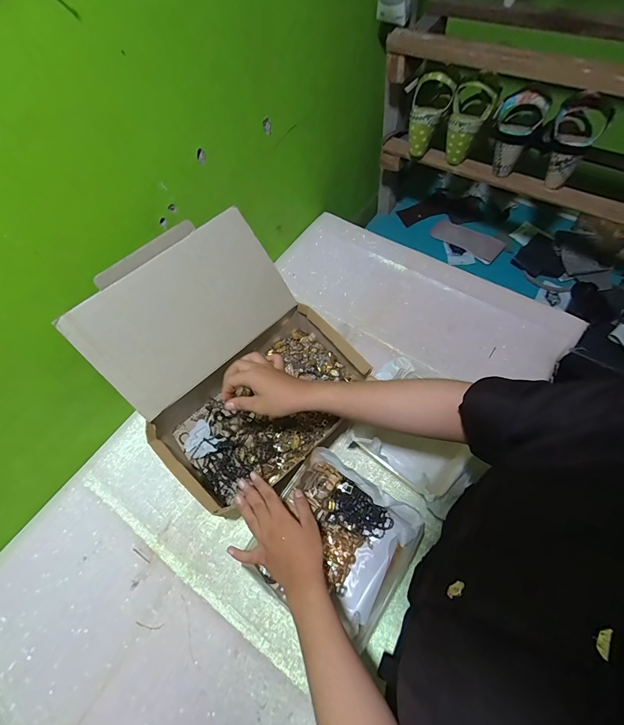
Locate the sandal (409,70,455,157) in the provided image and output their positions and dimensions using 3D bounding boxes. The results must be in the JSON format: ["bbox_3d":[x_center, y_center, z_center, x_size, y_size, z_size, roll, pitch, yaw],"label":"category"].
[{"bbox_3d":[0.240,-0.505,0.724,0.076,0.140,0.069,12,63,12],"label":"sandal"}]

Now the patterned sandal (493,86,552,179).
[{"bbox_3d":[0.386,-0.443,0.674,0.084,0.137,0.099,24,66,18],"label":"patterned sandal"}]

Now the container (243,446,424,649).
[{"bbox_3d":[0.033,0.260,0.514,0.199,0.072,0.192,31,69,18],"label":"container"}]

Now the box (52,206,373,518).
[{"bbox_3d":[-0.126,0.000,0.556,0.323,0.253,0.306,-41,67,-16],"label":"box"}]

